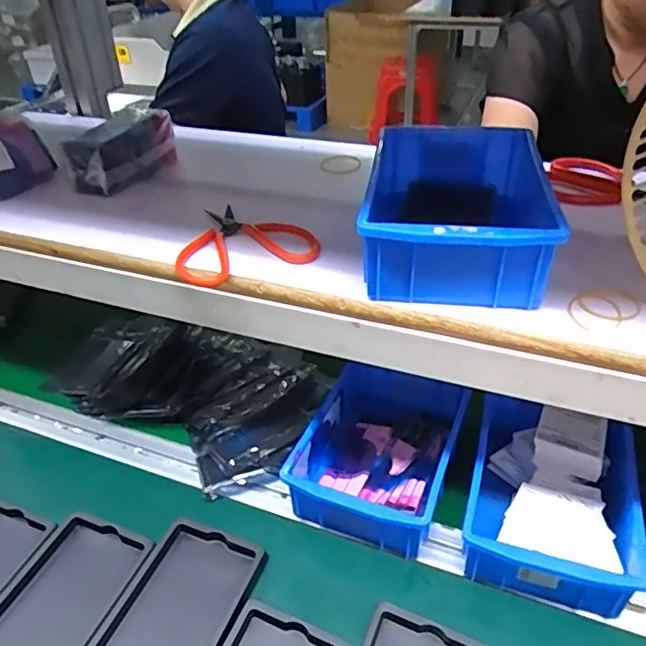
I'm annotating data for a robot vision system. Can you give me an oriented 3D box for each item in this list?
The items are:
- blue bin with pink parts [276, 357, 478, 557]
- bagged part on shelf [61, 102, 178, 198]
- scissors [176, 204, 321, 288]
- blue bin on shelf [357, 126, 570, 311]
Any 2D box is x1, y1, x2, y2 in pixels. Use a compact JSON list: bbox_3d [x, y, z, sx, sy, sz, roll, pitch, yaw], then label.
[{"bbox_3d":[0.059,0.115,0.555,0.126,0.062,0.192,15,42,19],"label":"blue bin with pink parts"},{"bbox_3d":[-0.207,-0.184,0.598,0.057,0.059,0.120,18,41,25],"label":"bagged part on shelf"},{"bbox_3d":[-0.074,-0.074,0.483,0.112,0.016,0.116,-17,39,-19],"label":"scissors"},{"bbox_3d":[0.102,-0.090,0.450,0.127,0.065,0.194,3,37,8],"label":"blue bin on shelf"}]

